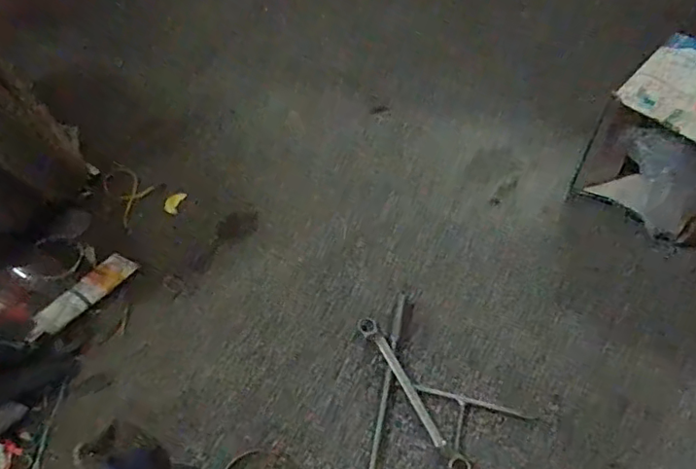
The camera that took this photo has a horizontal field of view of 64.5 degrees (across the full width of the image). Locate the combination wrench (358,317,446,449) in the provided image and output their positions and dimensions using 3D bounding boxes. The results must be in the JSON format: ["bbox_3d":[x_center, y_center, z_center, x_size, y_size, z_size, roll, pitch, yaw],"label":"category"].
[{"bbox_3d":[0.070,0.200,0.769,0.027,0.006,0.210,-20,53,-16],"label":"combination wrench"}]

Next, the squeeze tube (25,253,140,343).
[{"bbox_3d":[-0.403,0.093,0.836,0.048,0.025,0.177,28,55,21],"label":"squeeze tube"}]

